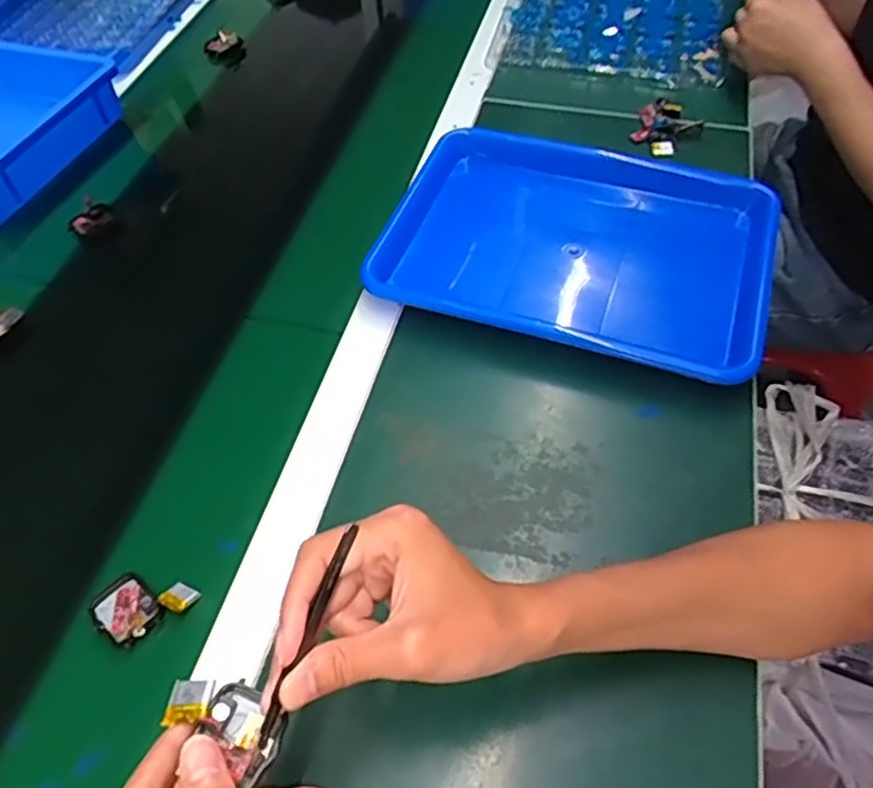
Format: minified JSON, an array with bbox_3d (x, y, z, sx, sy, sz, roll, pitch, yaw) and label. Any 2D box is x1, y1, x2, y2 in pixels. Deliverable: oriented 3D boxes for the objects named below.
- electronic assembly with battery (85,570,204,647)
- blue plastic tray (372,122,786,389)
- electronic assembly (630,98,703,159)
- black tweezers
[{"bbox_3d":[-0.196,0.139,0.462,0.052,0.011,0.053,31,64,22],"label":"electronic assembly with battery"},{"bbox_3d":[0.129,-0.138,0.630,0.328,0.043,0.243,17,59,15],"label":"blue plastic tray"},{"bbox_3d":[0.249,-0.298,0.766,0.080,0.015,0.078,-32,60,-16],"label":"electronic assembly"},{"bbox_3d":[-0.060,0.112,0.316,0.008,0.012,0.100,21,83,17],"label":"black tweezers"}]

